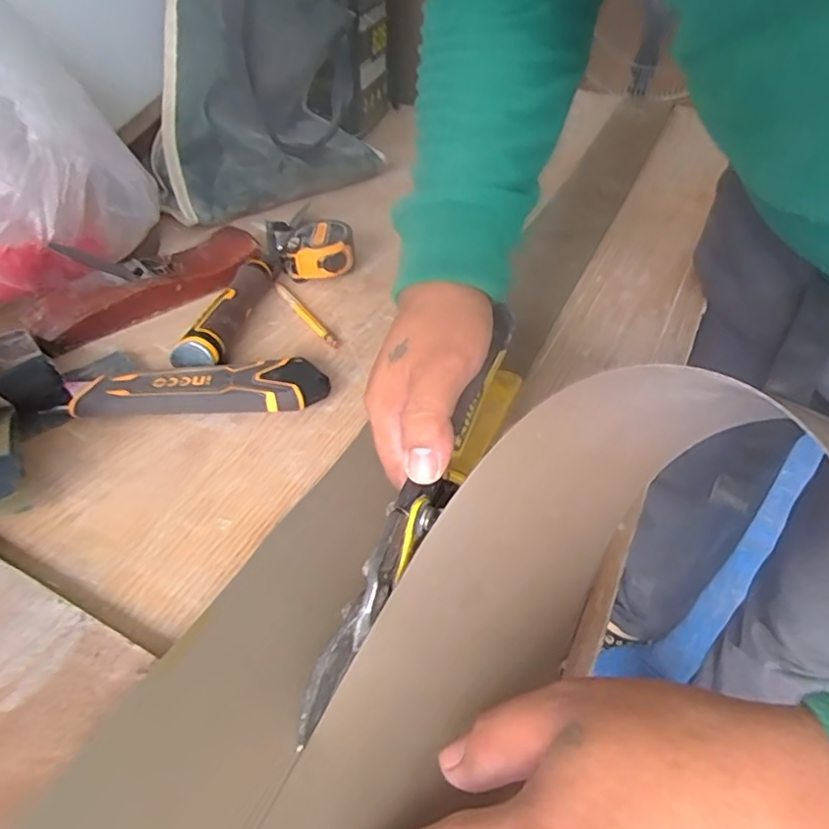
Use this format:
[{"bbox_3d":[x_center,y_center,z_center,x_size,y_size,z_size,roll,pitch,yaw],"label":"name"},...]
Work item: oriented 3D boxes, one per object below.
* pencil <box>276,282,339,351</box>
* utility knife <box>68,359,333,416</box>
[{"bbox_3d":[-0.093,-0.086,0.479,0.010,0.010,0.097,-26,51,-28],"label":"pencil"},{"bbox_3d":[-0.145,-0.016,0.397,0.164,0.027,0.040,-2,44,-7],"label":"utility knife"}]

